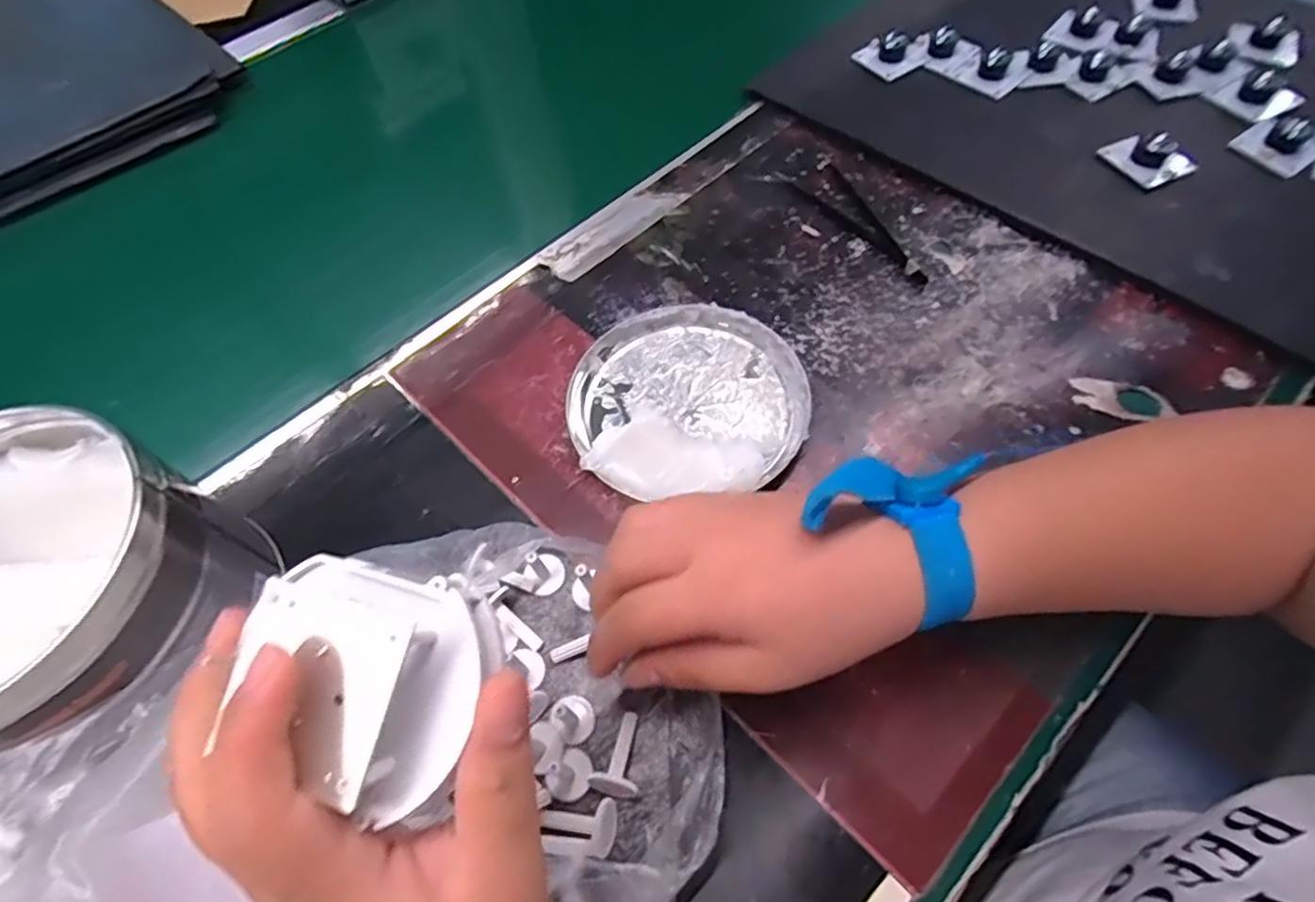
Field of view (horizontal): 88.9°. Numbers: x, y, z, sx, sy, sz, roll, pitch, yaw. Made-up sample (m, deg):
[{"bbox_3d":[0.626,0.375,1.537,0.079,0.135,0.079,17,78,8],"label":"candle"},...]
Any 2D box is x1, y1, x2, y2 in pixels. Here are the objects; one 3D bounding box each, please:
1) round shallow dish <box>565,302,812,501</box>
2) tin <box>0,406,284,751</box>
[{"bbox_3d":[0.016,-0.031,0.364,0.127,0.022,0.124,-2,59,3],"label":"round shallow dish"},{"bbox_3d":[-0.249,0.062,0.280,0.117,0.099,0.123,-2,59,3],"label":"tin"}]

